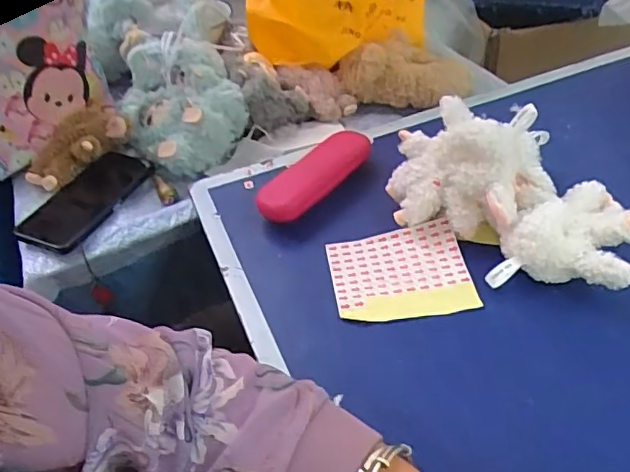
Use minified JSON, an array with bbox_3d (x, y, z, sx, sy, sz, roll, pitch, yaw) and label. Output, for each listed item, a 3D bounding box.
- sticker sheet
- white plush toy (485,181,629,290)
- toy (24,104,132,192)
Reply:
[{"bbox_3d":[0.077,0.032,0.509,0.122,0.020,0.095,-8,45,-1],"label":"sticker sheet"},{"bbox_3d":[0.218,-0.008,0.501,0.113,0.054,0.117,4,46,11],"label":"white plush toy"},{"bbox_3d":[-0.281,-0.109,0.674,0.076,0.047,0.130,27,54,29],"label":"toy"}]

